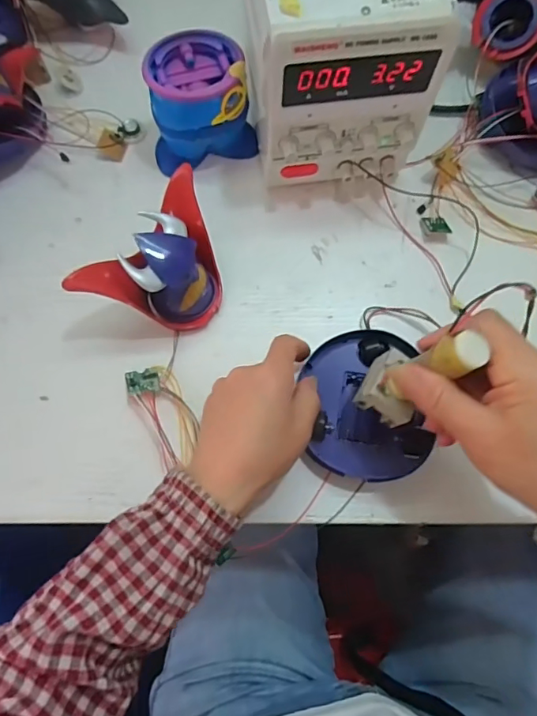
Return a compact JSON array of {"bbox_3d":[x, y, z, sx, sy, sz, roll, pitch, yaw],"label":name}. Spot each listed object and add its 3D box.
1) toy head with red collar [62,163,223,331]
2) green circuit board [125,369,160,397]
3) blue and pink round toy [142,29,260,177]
[{"bbox_3d":[-0.075,-0.071,0.390,0.079,0.069,0.123,36,75,8],"label":"toy head with red collar"},{"bbox_3d":[-0.099,0.019,0.390,0.025,0.004,0.023,-12,58,-15],"label":"green circuit board"},{"bbox_3d":[-0.061,-0.223,0.433,0.089,0.075,0.076,-13,74,-6],"label":"blue and pink round toy"}]

